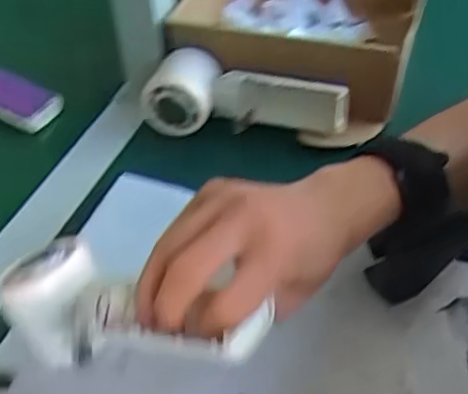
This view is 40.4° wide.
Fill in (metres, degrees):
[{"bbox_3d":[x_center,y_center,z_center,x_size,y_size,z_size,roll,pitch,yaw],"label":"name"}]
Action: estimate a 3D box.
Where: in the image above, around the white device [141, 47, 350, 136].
[{"bbox_3d":[0.008,-0.089,0.540,0.169,0.046,0.060,0,44,4],"label":"white device"}]

